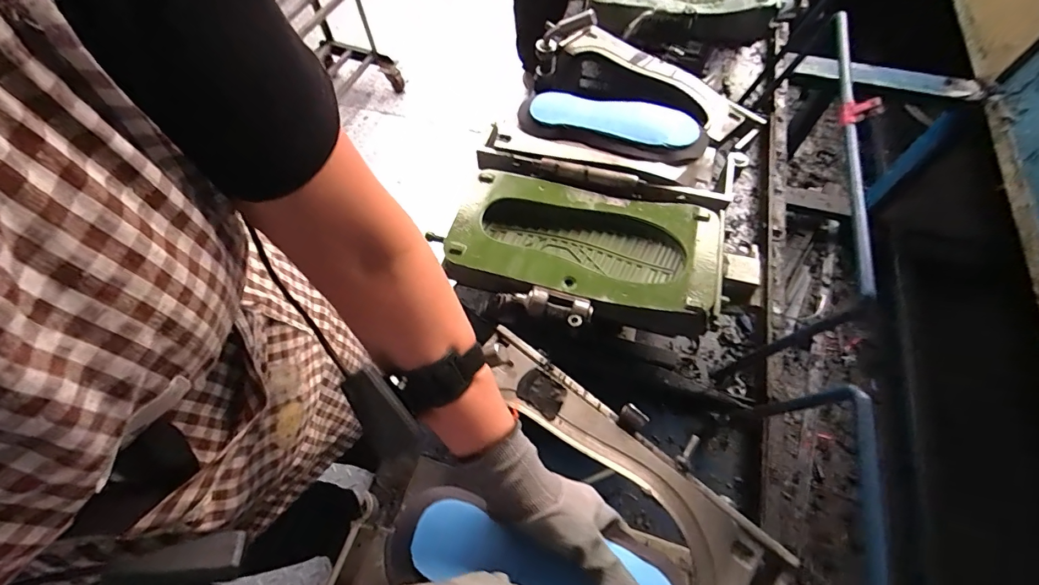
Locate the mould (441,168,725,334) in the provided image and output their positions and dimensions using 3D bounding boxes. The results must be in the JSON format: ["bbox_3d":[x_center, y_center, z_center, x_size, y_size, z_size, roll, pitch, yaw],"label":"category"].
[{"bbox_3d":[0.081,-0.064,0.580,0.331,0.058,0.175,14,63,7],"label":"mould"}]

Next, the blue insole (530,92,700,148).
[{"bbox_3d":[0.139,-0.262,0.656,0.243,0.027,0.082,16,63,8],"label":"blue insole"}]

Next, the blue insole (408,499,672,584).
[{"bbox_3d":[0.025,0.246,0.385,0.244,0.018,0.081,19,63,11],"label":"blue insole"}]

